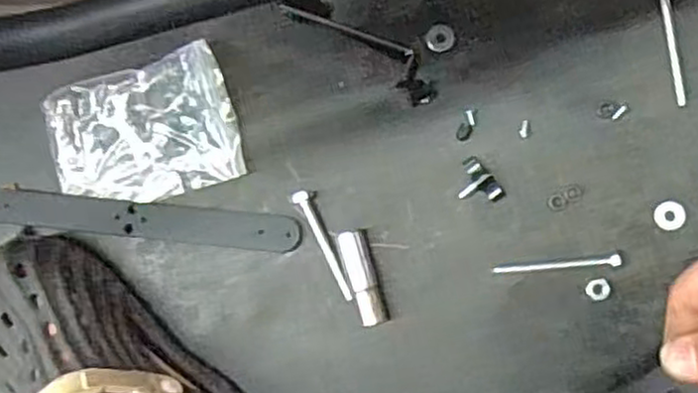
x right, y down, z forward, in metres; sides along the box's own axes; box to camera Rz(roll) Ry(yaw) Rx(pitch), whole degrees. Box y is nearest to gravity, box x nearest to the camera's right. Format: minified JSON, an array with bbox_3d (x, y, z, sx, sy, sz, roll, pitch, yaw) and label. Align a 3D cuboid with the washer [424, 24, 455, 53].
[{"bbox_3d":[0.075,-0.131,0.611,0.024,0.004,0.022,0,90,10],"label":"washer"}]

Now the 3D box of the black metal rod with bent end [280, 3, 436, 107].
[{"bbox_3d":[0.012,-0.128,0.615,0.146,0.012,0.035,37,96,8],"label":"black metal rod with bent end"}]

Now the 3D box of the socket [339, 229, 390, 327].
[{"bbox_3d":[0.012,0.066,0.604,0.021,0.021,0.078,-14,88,10],"label":"socket"}]

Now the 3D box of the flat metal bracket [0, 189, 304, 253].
[{"bbox_3d":[-0.187,0.020,0.638,0.294,0.010,0.032,5,87,7],"label":"flat metal bracket"}]

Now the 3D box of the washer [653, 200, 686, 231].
[{"bbox_3d":[0.249,0.015,0.571,0.022,0.004,0.023,0,90,10],"label":"washer"}]

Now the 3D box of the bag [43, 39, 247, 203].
[{"bbox_3d":[-0.178,-0.054,0.638,0.163,0.007,0.114,-17,87,10],"label":"bag"}]

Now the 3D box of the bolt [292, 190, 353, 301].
[{"bbox_3d":[-0.020,0.040,0.612,0.011,0.016,0.098,-26,86,9],"label":"bolt"}]

